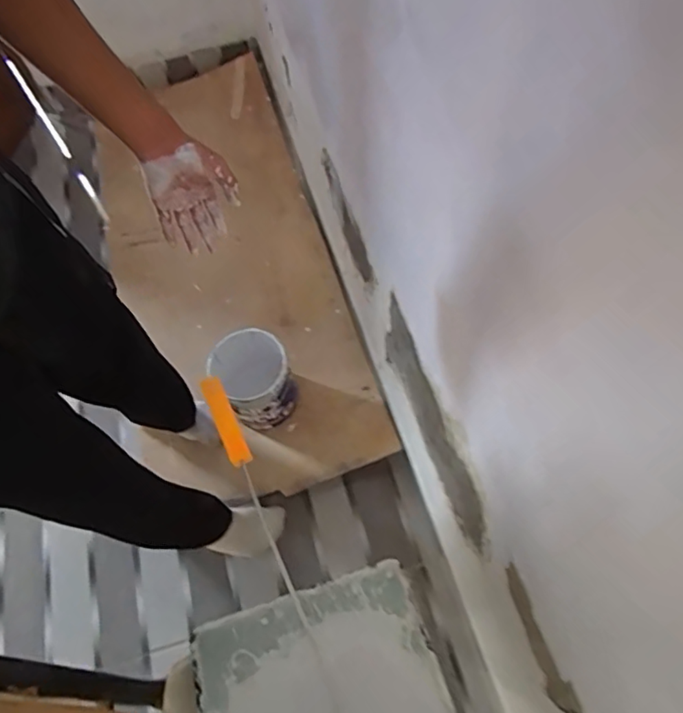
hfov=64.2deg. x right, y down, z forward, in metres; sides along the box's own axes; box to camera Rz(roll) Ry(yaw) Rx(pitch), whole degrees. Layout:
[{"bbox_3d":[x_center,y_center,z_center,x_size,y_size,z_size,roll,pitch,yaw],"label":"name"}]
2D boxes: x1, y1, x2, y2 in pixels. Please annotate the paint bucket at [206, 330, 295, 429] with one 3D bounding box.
[{"bbox_3d":[-0.208,0.065,1.349,0.168,0.203,0.193,-34,61,-16],"label":"paint bucket"}]

